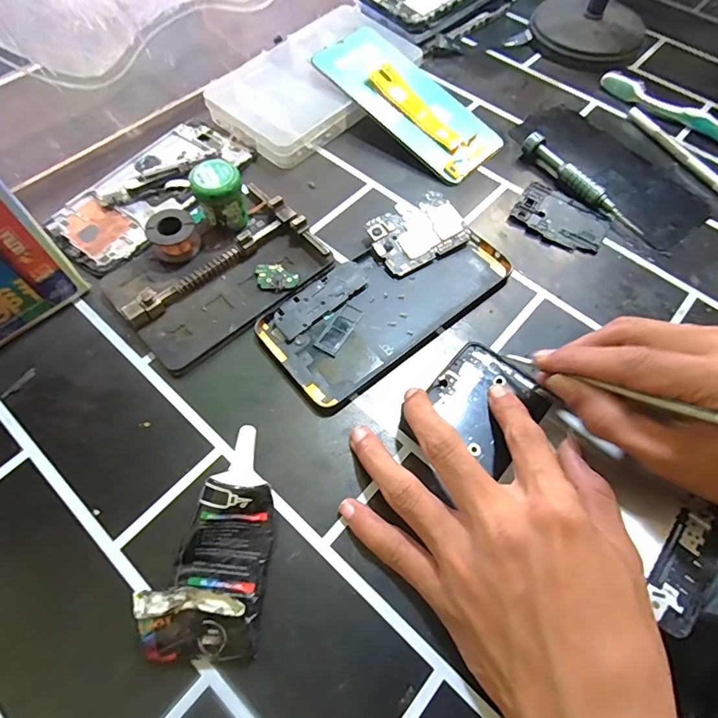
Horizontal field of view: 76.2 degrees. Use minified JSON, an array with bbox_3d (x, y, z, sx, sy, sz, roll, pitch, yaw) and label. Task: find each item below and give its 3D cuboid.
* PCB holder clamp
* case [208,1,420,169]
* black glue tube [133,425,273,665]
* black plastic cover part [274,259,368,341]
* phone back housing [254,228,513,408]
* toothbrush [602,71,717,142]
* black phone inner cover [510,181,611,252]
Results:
[{"bbox_3d":[-0.091,-0.058,0.296,0.124,0.020,0.089,-39,69,-19],"label":"PCB holder clamp"},{"bbox_3d":[-0.033,-0.237,0.390,0.106,0.031,0.177,38,68,18],"label":"case"},{"bbox_3d":[-0.067,0.084,0.215,0.045,0.029,0.096,2,62,0],"label":"black glue tube"},{"bbox_3d":[-0.024,-0.039,0.292,0.066,0.004,0.022,-36,81,-16],"label":"black plastic cover part"},{"bbox_3d":[0.020,-0.039,0.297,0.161,0.006,0.071,-36,68,-18],"label":"phone back housing"},{"bbox_3d":[0.289,-0.193,0.380,0.186,0.015,0.016,39,68,18],"label":"toothbrush"},{"bbox_3d":[0.147,-0.104,0.335,0.065,0.005,0.044,37,67,18],"label":"black phone inner cover"}]

